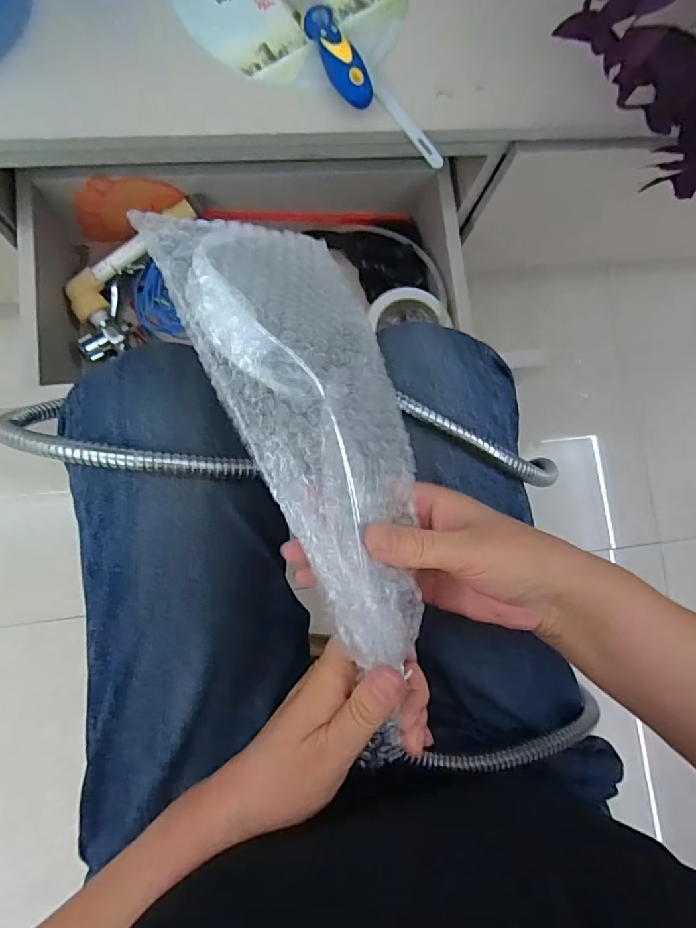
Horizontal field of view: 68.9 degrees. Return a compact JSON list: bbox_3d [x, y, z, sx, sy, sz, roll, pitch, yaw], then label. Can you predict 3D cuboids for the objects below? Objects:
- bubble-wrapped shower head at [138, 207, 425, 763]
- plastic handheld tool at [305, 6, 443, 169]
[{"bbox_3d":[-0.006,0.000,0.257,0.091,0.051,0.281,-20,86,-9],"label":"bubble-wrapped shower head"},{"bbox_3d":[0.021,-0.347,0.471,0.039,0.032,0.177,-42,89,-10],"label":"plastic handheld tool"}]

